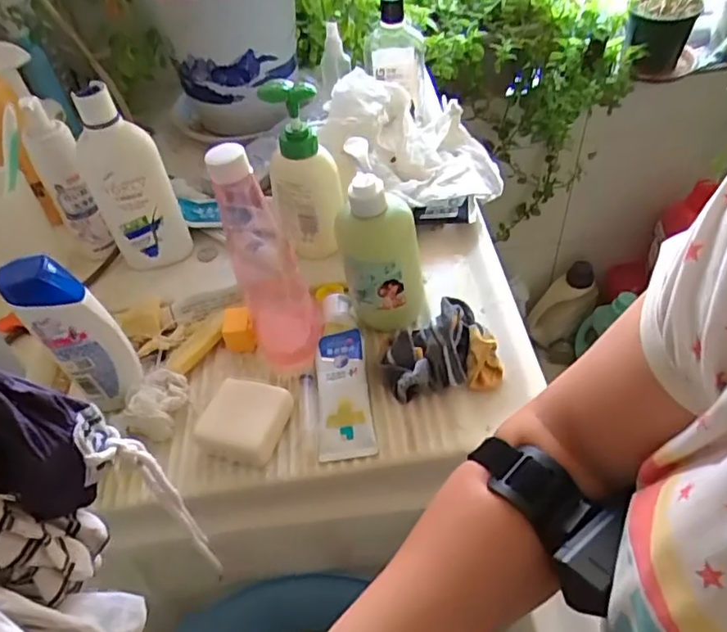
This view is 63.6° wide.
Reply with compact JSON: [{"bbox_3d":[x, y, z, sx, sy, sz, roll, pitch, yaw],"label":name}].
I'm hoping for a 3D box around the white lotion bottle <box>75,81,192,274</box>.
[{"bbox_3d":[-0.231,-0.127,0.583,0.076,0.193,0.035,-17,49,-10],"label":"white lotion bottle"}]

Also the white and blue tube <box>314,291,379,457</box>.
[{"bbox_3d":[-0.020,0.046,0.524,0.045,0.026,0.160,-6,48,0],"label":"white and blue tube"}]

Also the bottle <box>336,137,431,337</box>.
[{"bbox_3d":[0.016,-0.062,0.507,0.075,0.170,0.057,-2,48,4],"label":"bottle"}]

